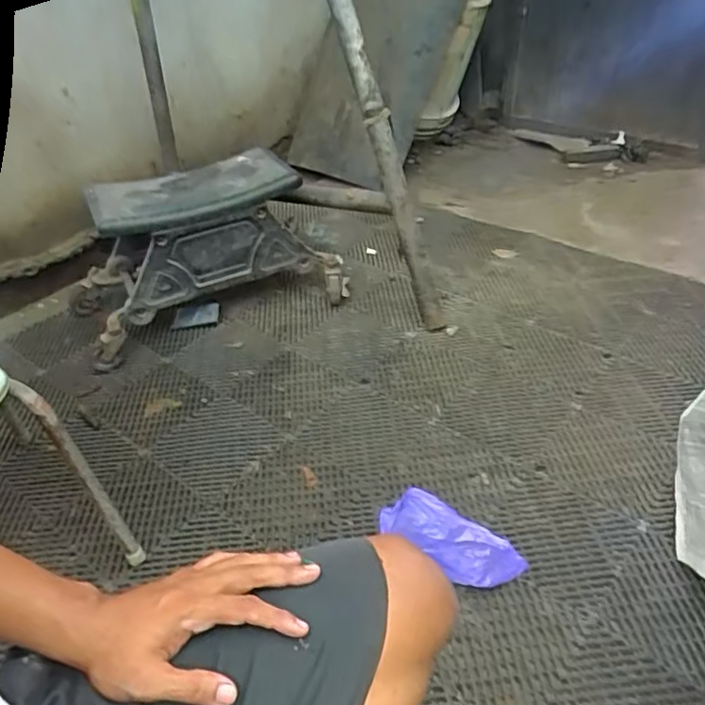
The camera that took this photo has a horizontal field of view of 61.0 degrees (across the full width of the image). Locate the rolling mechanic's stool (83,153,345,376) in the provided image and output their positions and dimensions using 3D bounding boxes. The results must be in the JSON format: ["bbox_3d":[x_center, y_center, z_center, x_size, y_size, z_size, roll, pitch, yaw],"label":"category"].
[{"bbox_3d":[-0.369,-0.260,1.480,0.624,0.343,0.308,-18,41,-17],"label":"rolling mechanic's stool"}]

